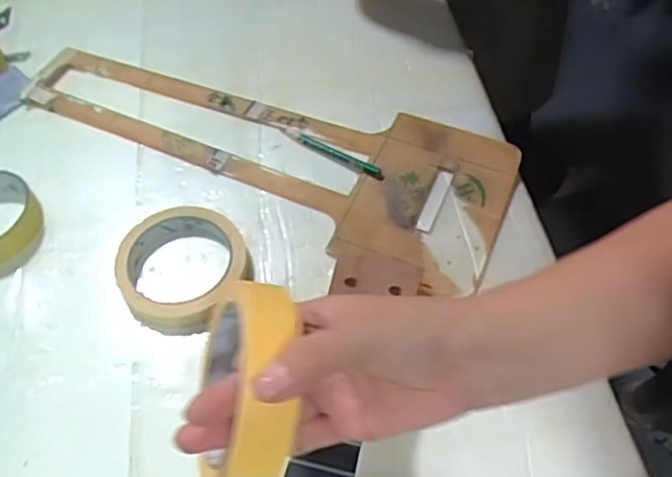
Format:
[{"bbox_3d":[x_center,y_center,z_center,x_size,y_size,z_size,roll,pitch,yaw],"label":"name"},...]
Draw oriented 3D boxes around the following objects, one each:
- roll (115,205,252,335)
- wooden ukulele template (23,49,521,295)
[{"bbox_3d":[-0.121,0.021,0.483,0.098,0.020,0.099,0,55,1],"label":"roll"},{"bbox_3d":[-0.075,-0.092,0.567,0.461,0.010,0.161,20,57,14],"label":"wooden ukulele template"}]

